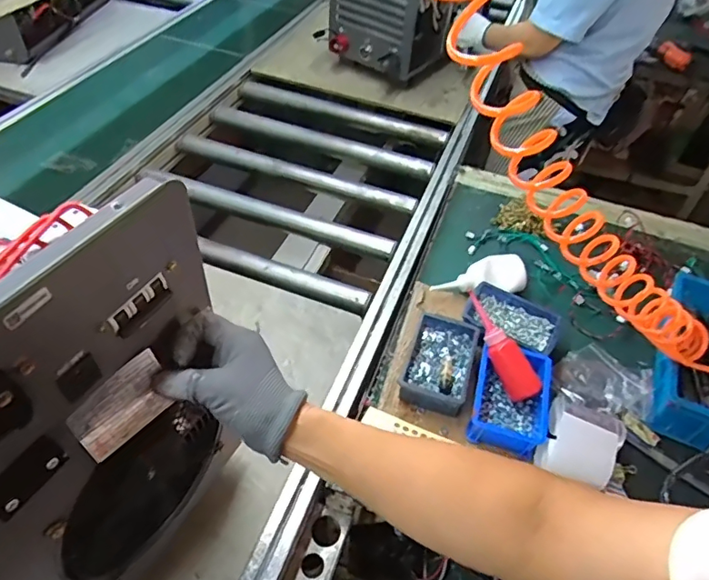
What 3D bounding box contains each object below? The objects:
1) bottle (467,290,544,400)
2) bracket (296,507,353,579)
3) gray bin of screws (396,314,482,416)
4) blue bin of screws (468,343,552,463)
[{"bbox_3d":[0.205,0.079,0.731,0.043,0.035,0.164,-27,86,-24],"label":"bottle"},{"bbox_3d":[-0.048,0.353,0.653,0.042,0.012,0.145,17,50,11],"label":"bracket"},{"bbox_3d":[0.127,0.109,0.764,0.099,0.043,0.144,18,51,12],"label":"gray bin of screws"},{"bbox_3d":[0.221,0.149,0.725,0.101,0.050,0.146,14,50,9],"label":"blue bin of screws"}]

